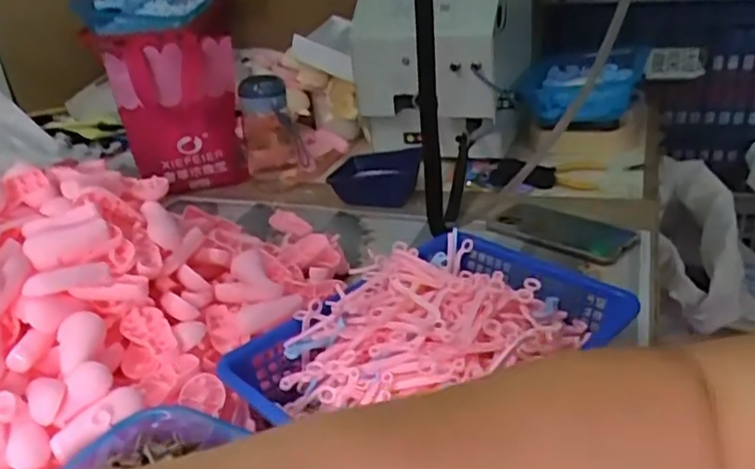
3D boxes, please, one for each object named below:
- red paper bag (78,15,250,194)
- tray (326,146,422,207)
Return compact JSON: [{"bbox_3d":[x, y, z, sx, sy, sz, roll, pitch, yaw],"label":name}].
[{"bbox_3d":[-0.291,-0.176,0.955,0.178,0.219,0.089,-9,27,-9],"label":"red paper bag"},{"bbox_3d":[0.000,-0.083,0.933,0.121,0.050,0.102,6,29,20],"label":"tray"}]

